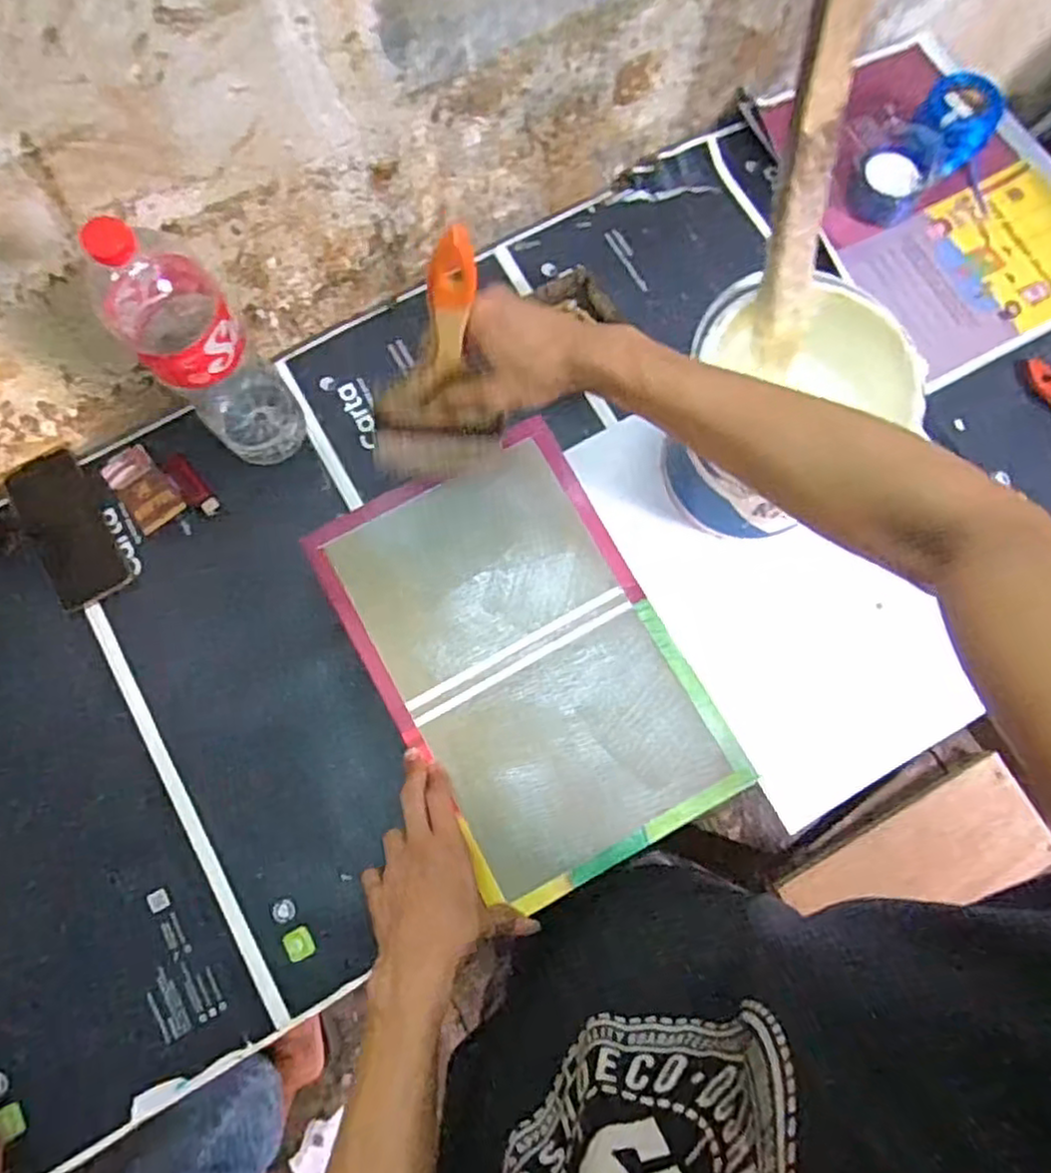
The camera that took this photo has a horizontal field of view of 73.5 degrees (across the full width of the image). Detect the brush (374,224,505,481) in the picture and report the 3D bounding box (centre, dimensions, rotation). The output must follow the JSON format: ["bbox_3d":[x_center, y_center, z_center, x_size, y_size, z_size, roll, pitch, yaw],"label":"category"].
[{"bbox_3d":[-0.062,-0.142,0.488,0.093,0.222,0.009,-4,62,-8],"label":"brush"}]

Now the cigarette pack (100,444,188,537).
[{"bbox_3d":[-0.407,-0.105,0.753,0.055,0.019,0.087,-37,80,-8],"label":"cigarette pack"}]

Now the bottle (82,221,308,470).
[{"bbox_3d":[-0.283,-0.206,0.626,0.084,0.317,0.099,-38,80,-8],"label":"bottle"}]

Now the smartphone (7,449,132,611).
[{"bbox_3d":[-0.488,-0.062,0.751,0.078,0.015,0.169,-29,79,-7],"label":"smartphone"}]

